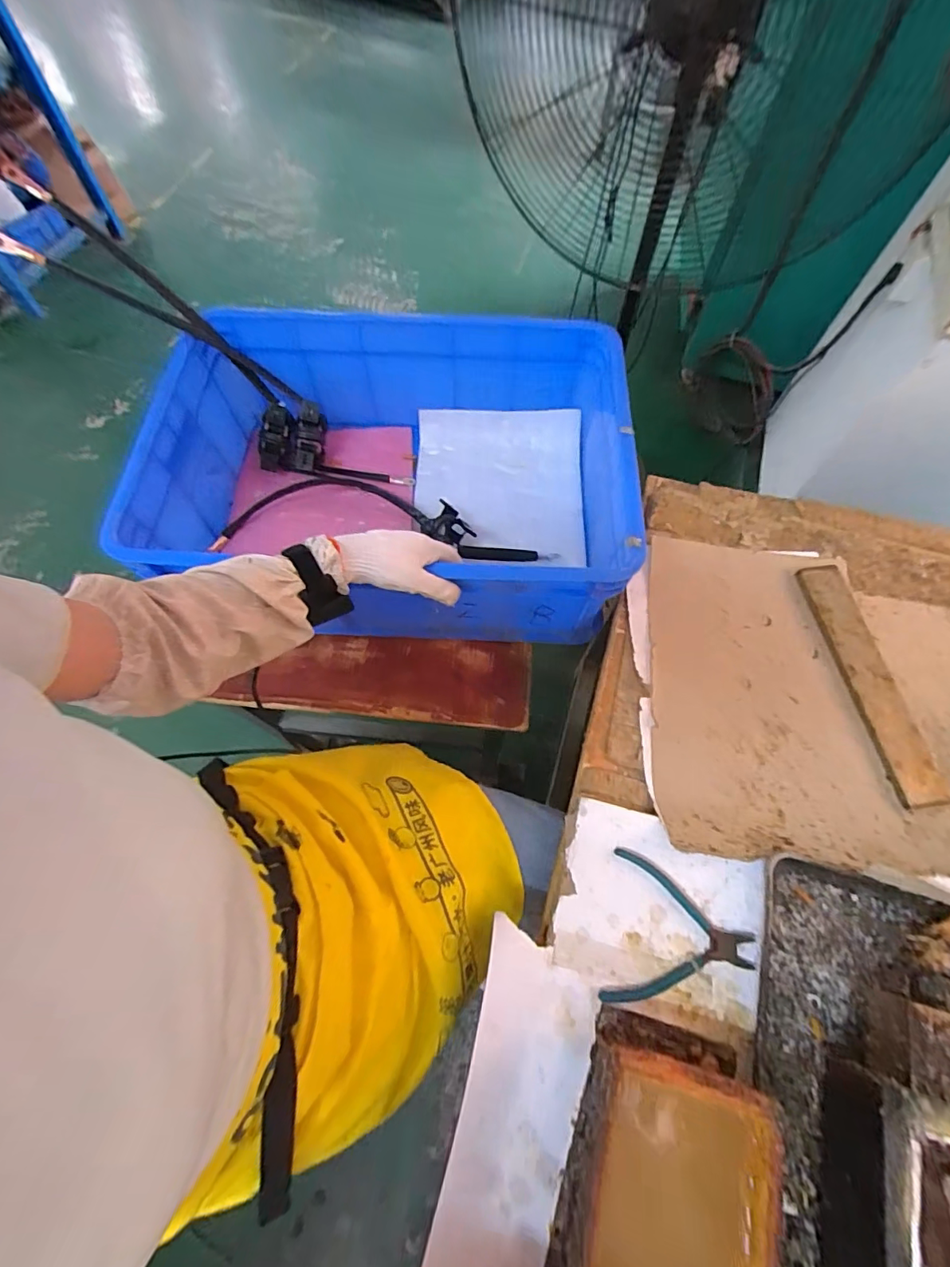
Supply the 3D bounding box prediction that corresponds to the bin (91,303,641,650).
[{"bbox_3d":[-0.112,-0.224,0.717,0.610,0.207,0.418,5,66,2],"label":"bin"}]

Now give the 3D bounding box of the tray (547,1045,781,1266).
[{"bbox_3d":[0.138,0.439,0.367,0.136,0.064,0.212,15,67,6],"label":"tray"}]

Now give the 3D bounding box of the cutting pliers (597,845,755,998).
[{"bbox_3d":[0.193,0.286,0.468,0.133,0.007,0.125,11,67,5],"label":"cutting pliers"}]

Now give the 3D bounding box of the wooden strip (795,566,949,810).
[{"bbox_3d":[0.468,0.051,0.593,0.055,0.012,0.296,-7,66,-4],"label":"wooden strip"}]

